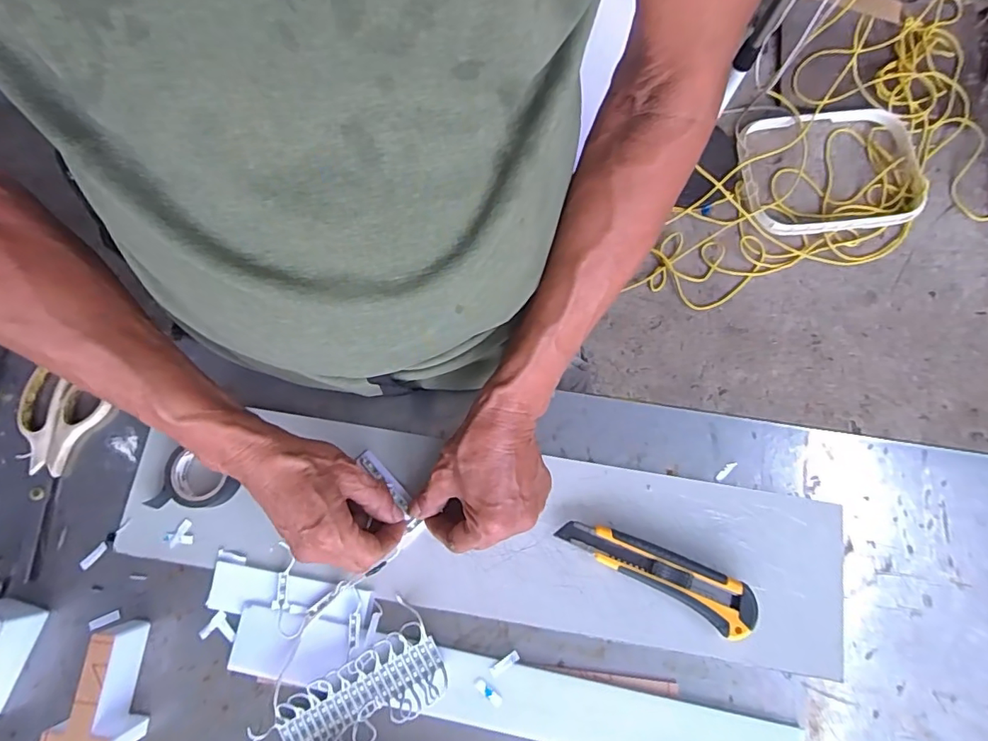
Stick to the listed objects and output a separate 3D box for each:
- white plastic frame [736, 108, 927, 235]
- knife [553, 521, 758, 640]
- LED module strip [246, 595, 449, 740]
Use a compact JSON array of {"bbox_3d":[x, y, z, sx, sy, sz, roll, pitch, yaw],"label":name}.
[{"bbox_3d":[0.870,-0.529,1.329,0.441,0.047,0.355,-7,75,-1],"label":"white plastic frame"},{"bbox_3d":[0.131,0.161,0.419,0.158,0.021,0.037,26,77,7],"label":"knife"},{"bbox_3d":[-0.112,0.257,0.405,0.145,0.017,0.067,-29,77,-7],"label":"LED module strip"}]

